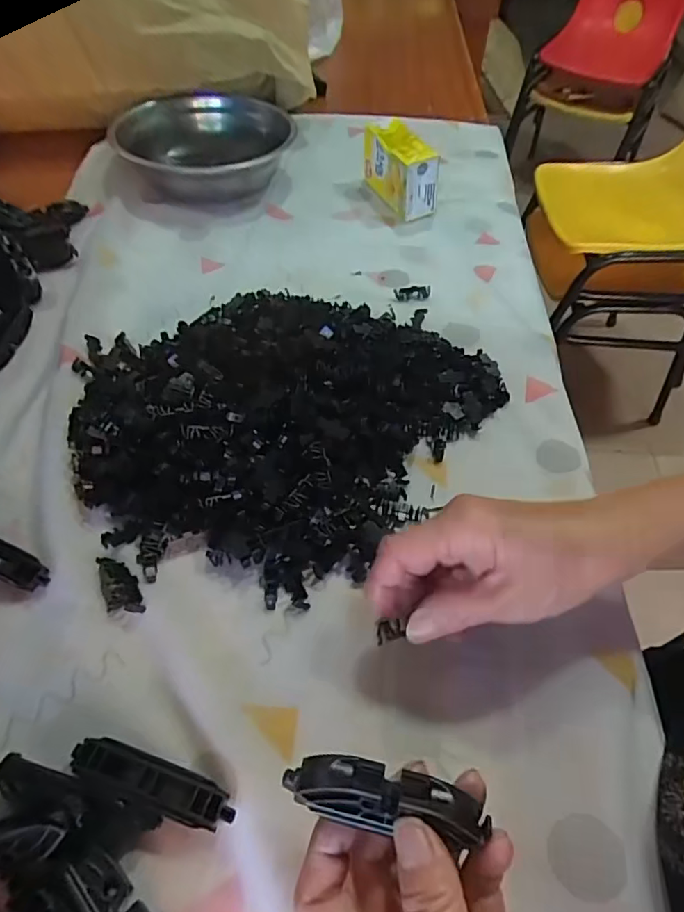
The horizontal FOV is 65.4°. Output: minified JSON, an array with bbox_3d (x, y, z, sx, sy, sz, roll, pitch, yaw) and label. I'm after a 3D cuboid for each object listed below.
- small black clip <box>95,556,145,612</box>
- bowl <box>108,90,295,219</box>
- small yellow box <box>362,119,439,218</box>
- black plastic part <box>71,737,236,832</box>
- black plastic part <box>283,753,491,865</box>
[{"bbox_3d":[-0.133,0.076,0.317,0.020,0.008,0.043,-20,55,-18],"label":"small black clip"},{"bbox_3d":[-0.165,-0.364,0.634,0.178,0.064,0.194,1,51,-2],"label":"bowl"},{"bbox_3d":[0.063,-0.328,0.606,0.034,0.074,0.111,-23,56,-20],"label":"small yellow box"},{"bbox_3d":[-0.089,0.155,0.252,0.079,0.012,0.019,17,52,10],"label":"black plastic part"},{"bbox_3d":[0.017,0.137,0.215,0.081,0.015,0.021,9,51,7],"label":"black plastic part"}]

